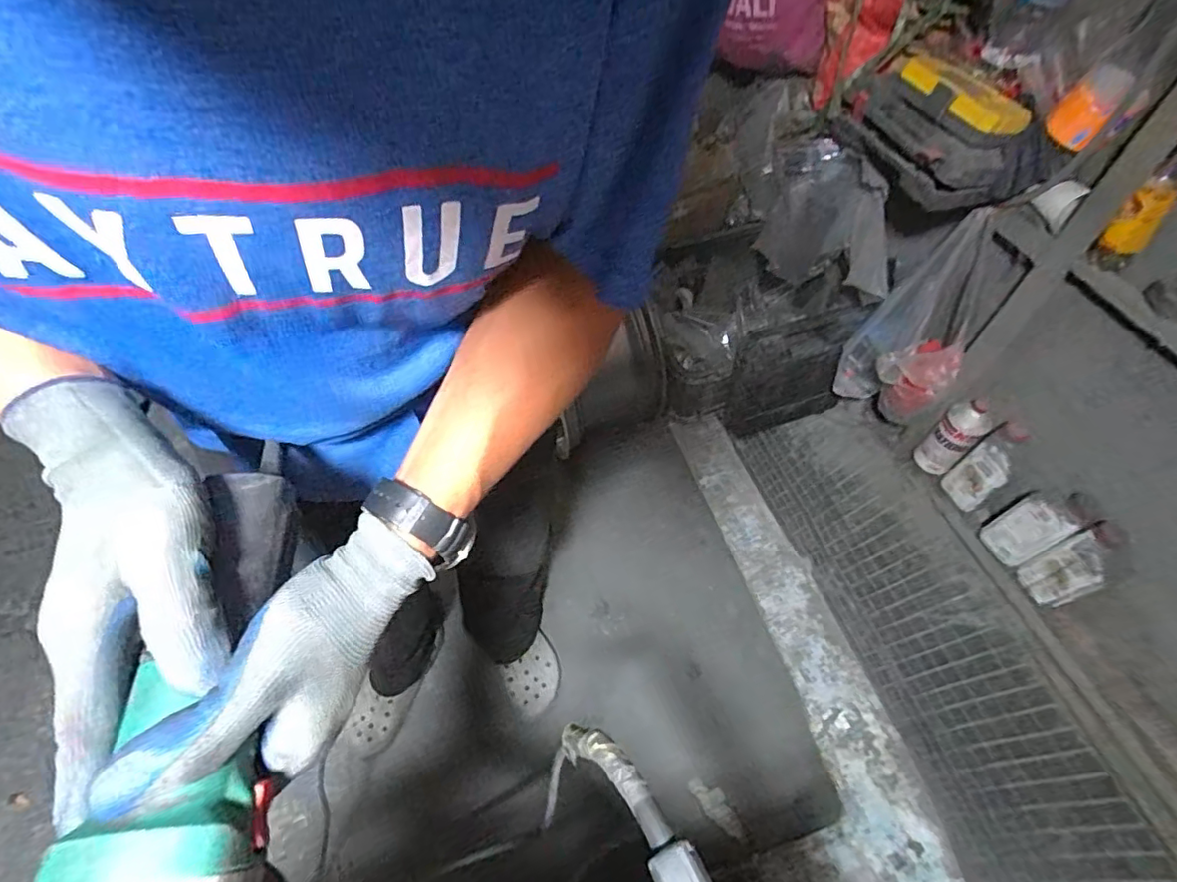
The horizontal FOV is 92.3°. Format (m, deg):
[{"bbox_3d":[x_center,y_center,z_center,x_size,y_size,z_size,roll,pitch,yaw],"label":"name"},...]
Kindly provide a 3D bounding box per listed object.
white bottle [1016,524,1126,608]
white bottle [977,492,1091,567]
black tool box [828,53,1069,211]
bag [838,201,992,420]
[{"bbox_3d":[0.880,0.240,1.039,0.048,0.197,0.090,-17,58,-9],"label":"white bottle"},{"bbox_3d":[0.855,0.170,1.102,0.059,0.198,0.094,-24,60,-14],"label":"white bottle"},{"bbox_3d":[0.550,-0.487,0.897,0.154,0.137,0.325,-30,61,-17],"label":"black tool box"},{"bbox_3d":[0.627,-0.202,1.092,0.191,0.356,0.200,28,62,18],"label":"bag"}]

